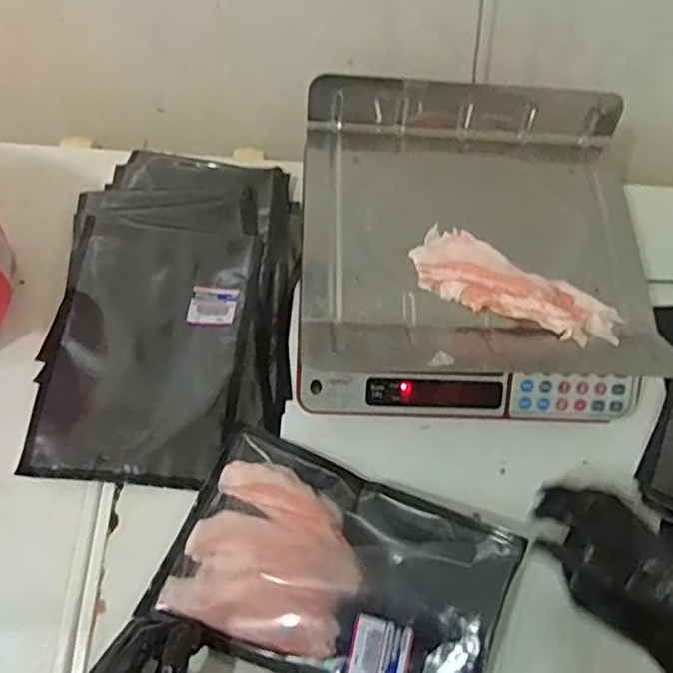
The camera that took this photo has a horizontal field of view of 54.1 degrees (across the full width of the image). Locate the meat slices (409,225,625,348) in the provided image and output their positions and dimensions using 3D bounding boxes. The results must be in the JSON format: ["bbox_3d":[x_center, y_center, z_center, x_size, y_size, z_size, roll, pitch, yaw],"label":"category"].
[{"bbox_3d":[0.175,-0.045,0.646,0.205,0.033,0.074,26,62,9],"label":"meat slices"}]

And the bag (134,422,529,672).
[{"bbox_3d":[0.004,0.209,0.586,0.299,0.057,0.183,23,63,9],"label":"bag"}]

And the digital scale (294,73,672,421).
[{"bbox_3d":[0.140,-0.095,0.708,0.355,0.127,0.348,2,62,-2],"label":"digital scale"}]

